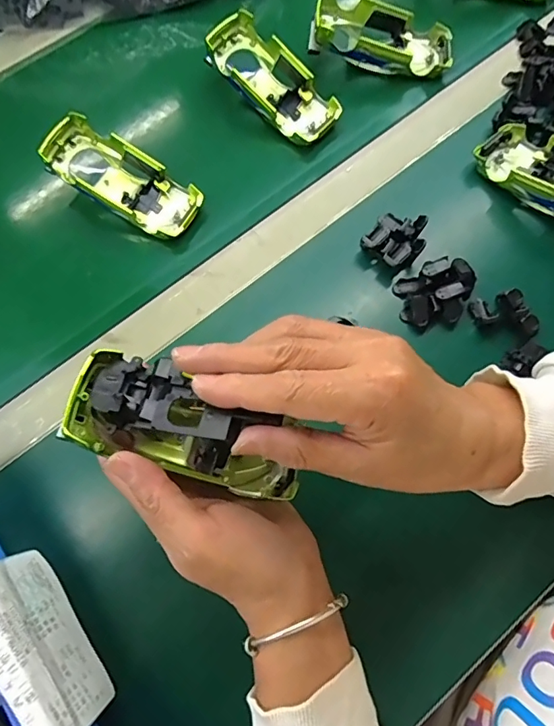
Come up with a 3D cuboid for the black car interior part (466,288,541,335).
[{"bbox_3d":[0.174,-0.040,0.364,0.047,0.016,0.036,-8,70,0],"label":"black car interior part"}]

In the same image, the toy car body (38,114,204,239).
[{"bbox_3d":[-0.132,-0.154,0.416,0.132,0.031,0.056,32,74,-1],"label":"toy car body"}]

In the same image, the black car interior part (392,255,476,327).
[{"bbox_3d":[0.125,-0.056,0.373,0.062,0.024,0.047,-20,71,-5],"label":"black car interior part"}]

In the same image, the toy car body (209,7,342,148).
[{"bbox_3d":[-0.006,-0.258,0.446,0.055,0.034,0.137,-44,89,-12],"label":"toy car body"}]

